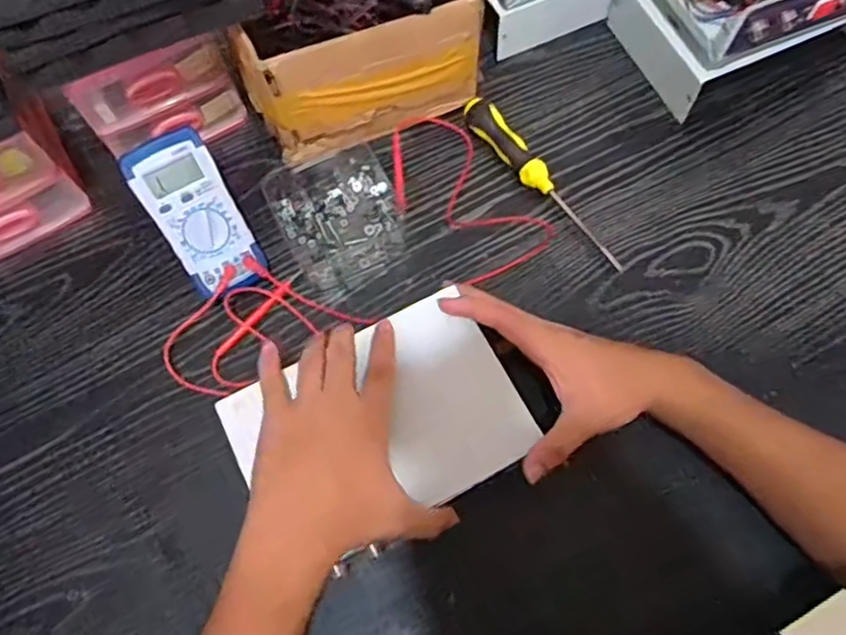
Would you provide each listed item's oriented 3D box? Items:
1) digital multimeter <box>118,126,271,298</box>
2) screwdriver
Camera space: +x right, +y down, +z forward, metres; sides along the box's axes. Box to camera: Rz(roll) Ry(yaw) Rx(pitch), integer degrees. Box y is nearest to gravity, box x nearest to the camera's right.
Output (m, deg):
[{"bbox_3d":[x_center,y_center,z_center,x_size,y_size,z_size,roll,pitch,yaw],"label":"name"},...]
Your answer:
[{"bbox_3d":[-0.193,-0.087,0.566,0.065,0.033,0.134,-29,110,-11],"label":"digital multimeter"},{"bbox_3d":[0.111,-0.126,0.612,0.027,0.022,0.209,-36,71,-11],"label":"screwdriver"}]

